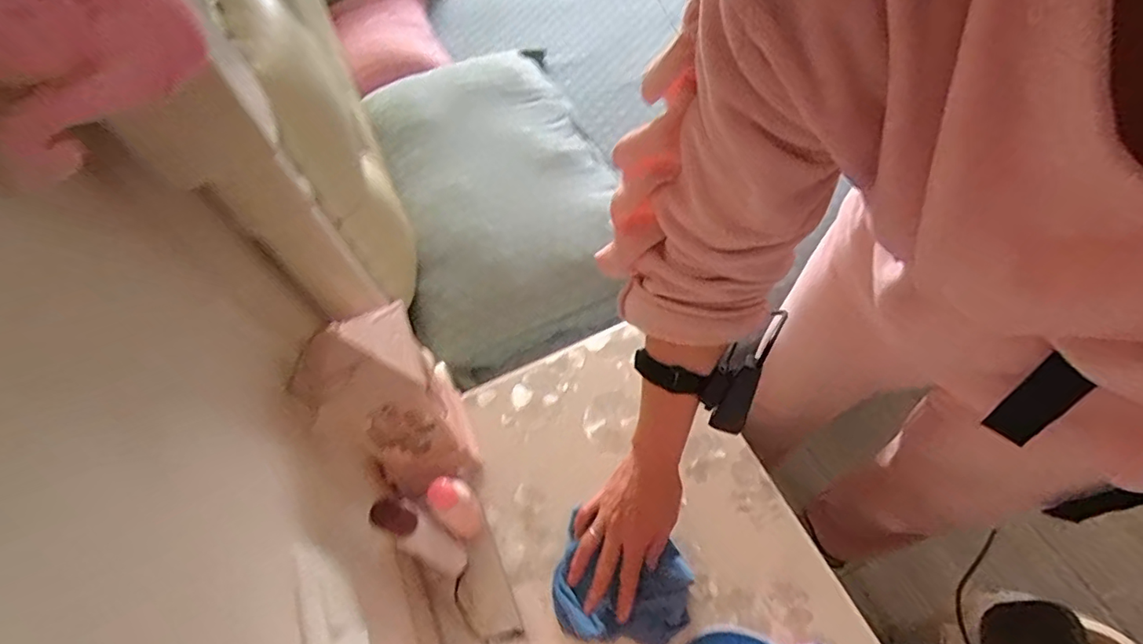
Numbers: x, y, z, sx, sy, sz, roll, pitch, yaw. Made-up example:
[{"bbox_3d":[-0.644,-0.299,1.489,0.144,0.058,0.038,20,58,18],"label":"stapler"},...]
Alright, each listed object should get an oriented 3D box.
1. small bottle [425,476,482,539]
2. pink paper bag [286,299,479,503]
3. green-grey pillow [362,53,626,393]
[{"bbox_3d":[-0.119,0.196,0.557,0.041,0.100,0.040,-3,58,5],"label":"small bottle"},{"bbox_3d":[-0.183,0.093,0.549,0.122,0.253,0.107,-26,59,-9],"label":"pink paper bag"},{"bbox_3d":[-0.129,-0.240,0.955,0.365,0.127,0.753,-19,58,-5],"label":"green-grey pillow"}]

